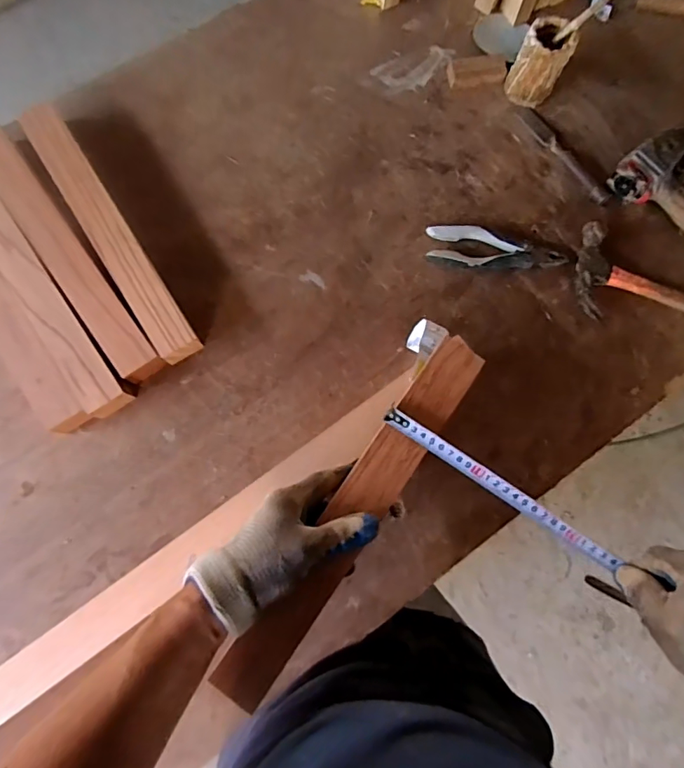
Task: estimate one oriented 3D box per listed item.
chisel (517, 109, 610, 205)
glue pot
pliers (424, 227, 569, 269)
[{"bbox_3d":[0.324,-0.335,0.715,0.025,0.013,0.184,-34,84,-9],"label":"chisel"},{"bbox_3d":[0.284,-0.459,0.698,0.064,0.096,0.064,1,80,-4],"label":"glue pot"},{"bbox_3d":[0.216,-0.186,0.677,0.192,0.025,0.050,8,79,-3],"label":"pliers"}]

